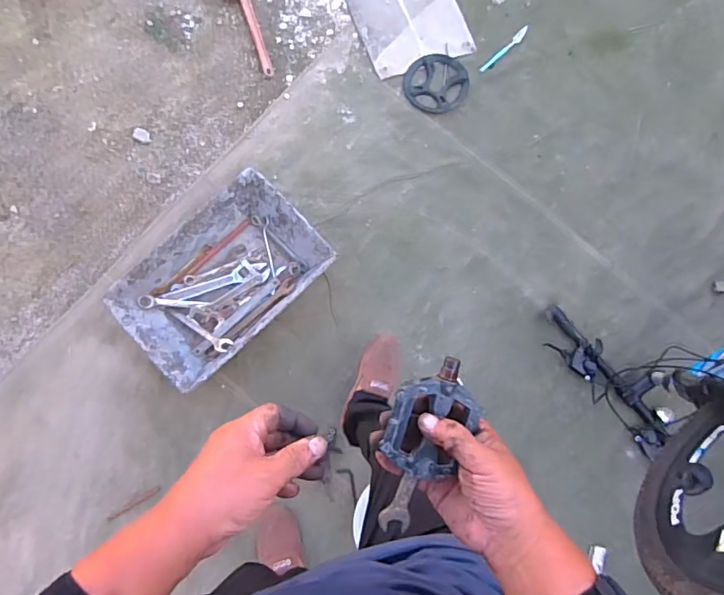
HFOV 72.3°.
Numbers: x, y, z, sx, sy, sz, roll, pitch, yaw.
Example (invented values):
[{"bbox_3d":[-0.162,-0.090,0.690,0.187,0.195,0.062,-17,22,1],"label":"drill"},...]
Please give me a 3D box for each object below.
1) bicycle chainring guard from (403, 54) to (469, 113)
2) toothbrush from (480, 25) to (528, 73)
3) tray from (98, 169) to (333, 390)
[{"bbox_3d":[0.208,-0.602,1.383,0.175,0.024,0.167,0,84,-4],"label":"bicycle chainring guard"},{"bbox_3d":[0.408,-0.705,1.410,0.194,0.011,0.021,-45,89,-8],"label":"toothbrush"},{"bbox_3d":[-0.349,-0.045,1.244,0.488,0.105,0.315,-44,89,-7],"label":"tray"}]

